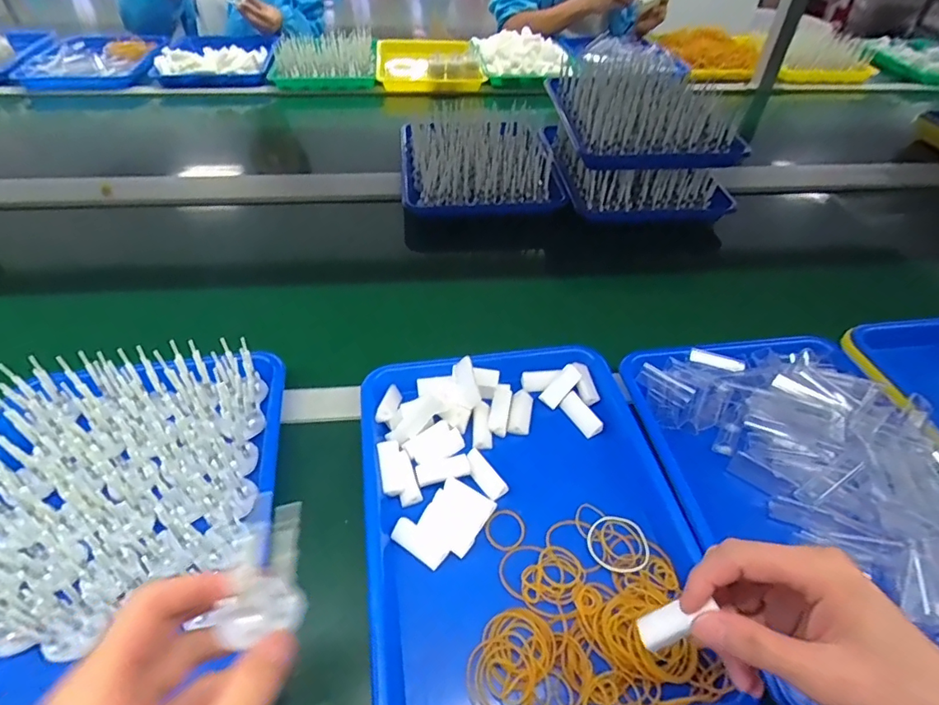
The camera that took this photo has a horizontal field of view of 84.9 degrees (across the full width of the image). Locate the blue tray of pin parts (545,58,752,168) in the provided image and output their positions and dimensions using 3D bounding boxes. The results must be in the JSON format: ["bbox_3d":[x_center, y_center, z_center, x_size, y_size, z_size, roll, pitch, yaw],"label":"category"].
[{"bbox_3d":[0.260,-0.372,0.800,0.229,0.073,0.283,-3,45,-7],"label":"blue tray of pin parts"}]

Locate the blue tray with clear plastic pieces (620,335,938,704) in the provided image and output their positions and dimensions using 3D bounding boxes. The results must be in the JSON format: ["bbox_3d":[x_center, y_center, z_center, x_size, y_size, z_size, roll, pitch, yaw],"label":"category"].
[{"bbox_3d":[0.292,0.104,0.428,0.243,0.060,0.318,-4,45,-7],"label":"blue tray with clear plastic pieces"}]

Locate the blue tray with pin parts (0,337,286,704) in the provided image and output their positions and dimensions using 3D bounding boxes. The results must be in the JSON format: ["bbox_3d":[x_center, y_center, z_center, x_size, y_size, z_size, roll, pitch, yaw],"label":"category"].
[{"bbox_3d":[-0.276,0.130,0.396,0.233,0.064,0.325,-5,45,-8],"label":"blue tray with pin parts"}]

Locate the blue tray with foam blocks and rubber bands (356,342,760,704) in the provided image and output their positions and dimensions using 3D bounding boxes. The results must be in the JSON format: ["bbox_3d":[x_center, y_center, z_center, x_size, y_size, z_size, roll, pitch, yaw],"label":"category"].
[{"bbox_3d":[0.041,0.127,0.417,0.246,0.045,0.324,-6,45,-9],"label":"blue tray with foam blocks and rubber bands"}]

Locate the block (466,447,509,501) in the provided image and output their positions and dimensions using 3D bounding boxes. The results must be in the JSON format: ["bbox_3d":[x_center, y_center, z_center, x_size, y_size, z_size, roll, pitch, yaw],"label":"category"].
[{"bbox_3d":[0.014,0.105,0.444,0.019,0.015,0.046,-26,51,-26],"label":"block"}]

